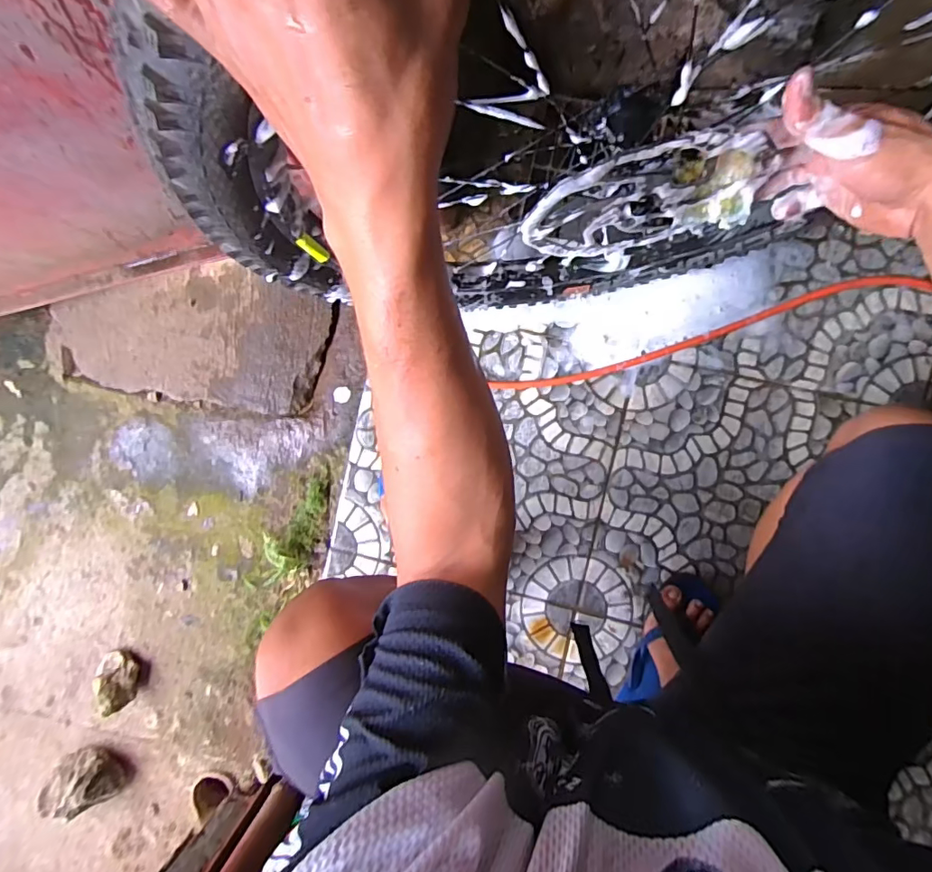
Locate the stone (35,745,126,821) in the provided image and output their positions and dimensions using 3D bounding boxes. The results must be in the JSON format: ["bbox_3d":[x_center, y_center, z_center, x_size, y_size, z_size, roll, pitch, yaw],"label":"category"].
[{"bbox_3d":[-0.651,0.589,0.862,0.095,0.078,0.101,0,92,7],"label":"stone"}]

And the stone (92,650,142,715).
[{"bbox_3d":[-0.587,0.417,0.859,0.056,0.066,0.094,5,92,7],"label":"stone"}]

